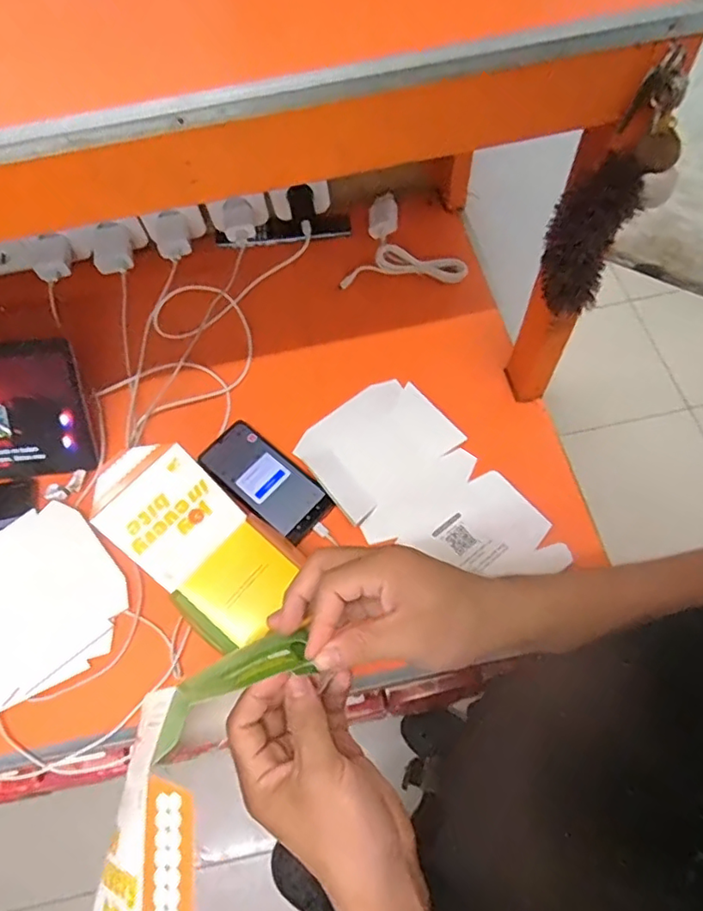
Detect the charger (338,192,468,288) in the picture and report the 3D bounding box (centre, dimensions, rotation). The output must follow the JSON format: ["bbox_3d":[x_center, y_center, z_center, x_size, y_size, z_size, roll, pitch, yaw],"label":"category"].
[{"bbox_3d":[0.073,-0.320,0.834,0.173,0.032,0.152,-2,64,3],"label":"charger"}]

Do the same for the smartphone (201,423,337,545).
[{"bbox_3d":[-0.105,0.028,0.685,0.171,0.005,0.077,39,72,19],"label":"smartphone"}]

